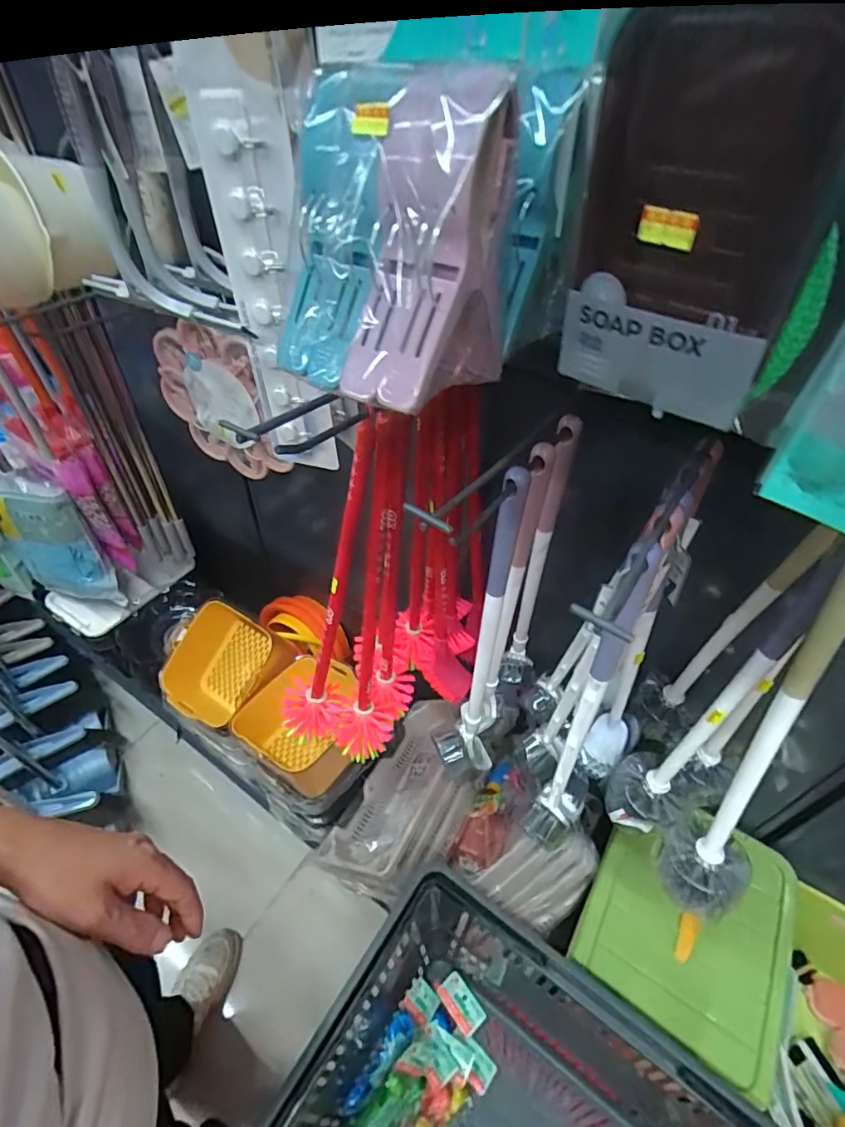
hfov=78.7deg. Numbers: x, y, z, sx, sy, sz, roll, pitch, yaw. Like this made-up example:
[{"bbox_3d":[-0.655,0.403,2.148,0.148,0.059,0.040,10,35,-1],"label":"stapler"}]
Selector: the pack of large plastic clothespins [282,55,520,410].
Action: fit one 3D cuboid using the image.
[{"bbox_3d":[-0.021,-0.171,0.275,0.119,0.131,0.096,31,53,27],"label":"pack of large plastic clothespins"}]

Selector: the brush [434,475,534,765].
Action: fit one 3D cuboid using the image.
[{"bbox_3d":[0.062,0.113,0.616,0.071,0.509,0.076,4,46,4],"label":"brush"}]

